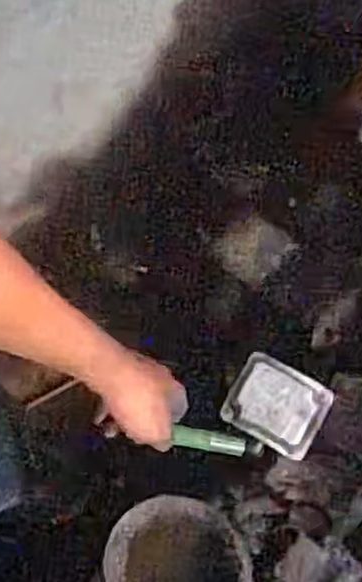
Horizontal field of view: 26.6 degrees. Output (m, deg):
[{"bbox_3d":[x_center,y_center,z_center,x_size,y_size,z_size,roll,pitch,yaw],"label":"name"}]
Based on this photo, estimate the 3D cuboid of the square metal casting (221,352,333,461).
[{"bbox_3d":[0.090,0.106,0.713,0.089,0.024,0.072,28,78,8],"label":"square metal casting"}]

